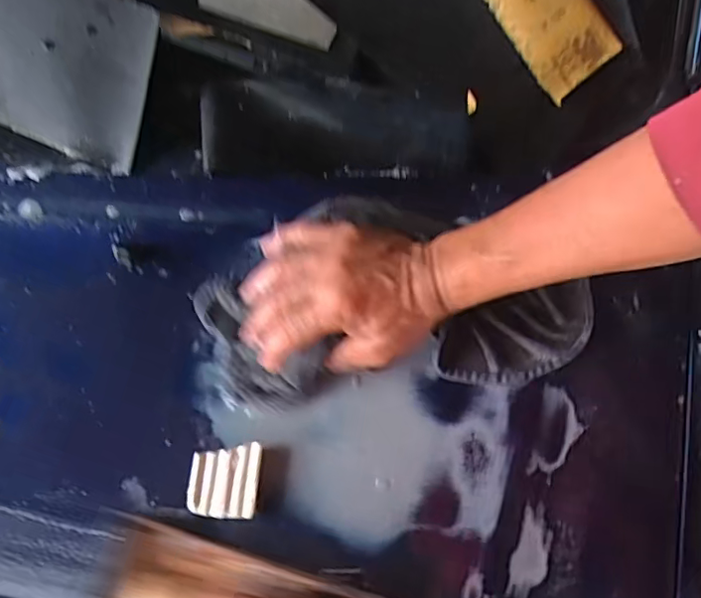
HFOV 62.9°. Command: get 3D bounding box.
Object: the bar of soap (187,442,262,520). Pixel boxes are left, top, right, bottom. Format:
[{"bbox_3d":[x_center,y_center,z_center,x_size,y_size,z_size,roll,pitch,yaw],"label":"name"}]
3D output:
[{"bbox_3d":[-0.095,0.137,0.437,0.051,0.016,0.053,4,75,1],"label":"bar of soap"}]

